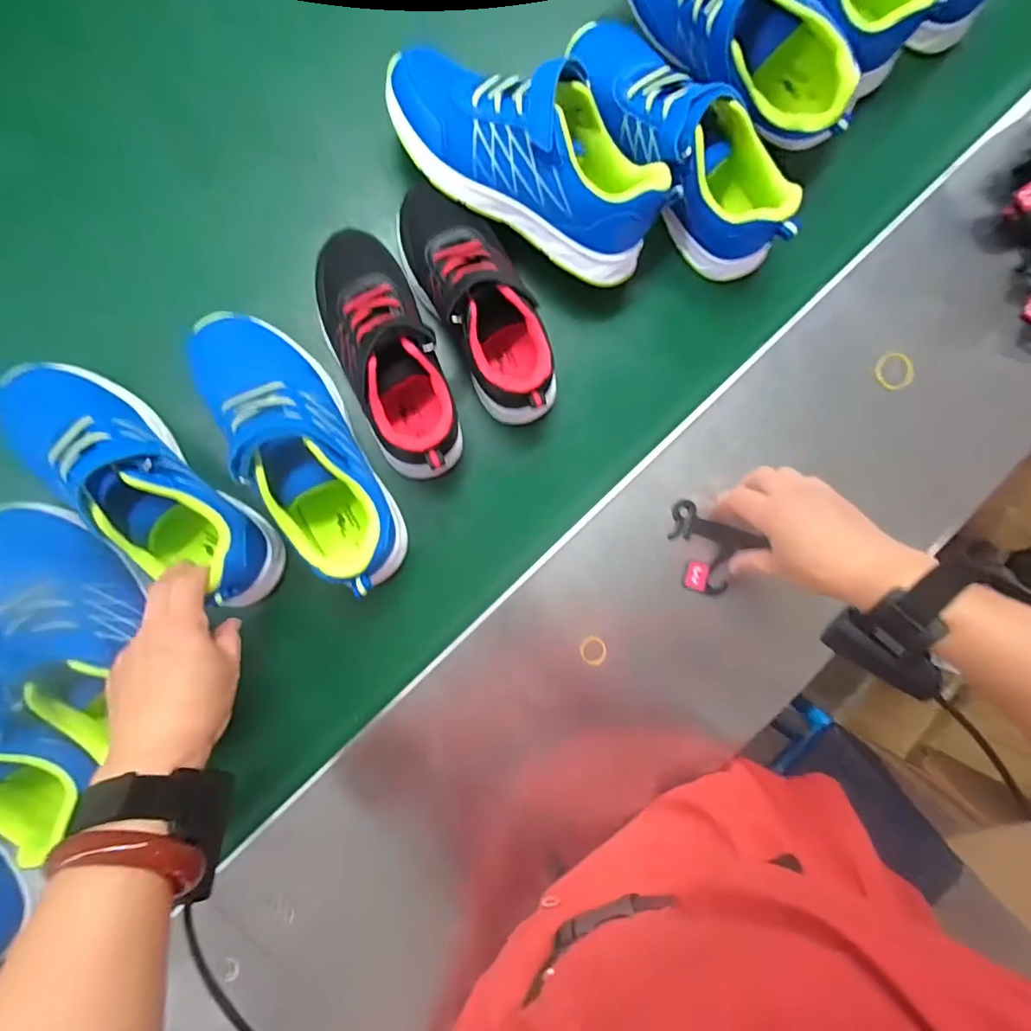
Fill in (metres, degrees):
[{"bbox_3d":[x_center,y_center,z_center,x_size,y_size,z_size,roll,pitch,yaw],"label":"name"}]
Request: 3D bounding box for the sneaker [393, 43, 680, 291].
[{"bbox_3d":[0.010,-0.288,0.423,0.237,0.069,0.114,28,86,-5],"label":"sneaker"}]

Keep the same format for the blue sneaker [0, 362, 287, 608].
[{"bbox_3d":[-0.286,-0.025,0.410,0.235,0.076,0.074,42,82,-2],"label":"blue sneaker"}]

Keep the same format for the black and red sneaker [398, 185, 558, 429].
[{"bbox_3d":[-0.022,-0.169,0.449,0.085,0.087,0.187,-30,92,-5],"label":"black and red sneaker"}]

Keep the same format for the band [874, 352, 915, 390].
[{"bbox_3d":[0.350,-0.132,0.498,0.034,0.005,0.037,0,92,-3],"label":"band"}]

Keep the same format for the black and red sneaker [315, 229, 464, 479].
[{"bbox_3d":[-0.104,-0.130,0.438,0.080,0.082,0.204,-23,91,-6],"label":"black and red sneaker"}]

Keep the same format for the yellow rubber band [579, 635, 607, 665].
[{"bbox_3d":[0.067,0.116,0.463,0.022,0.005,0.025,0,89,-6],"label":"yellow rubber band"}]

